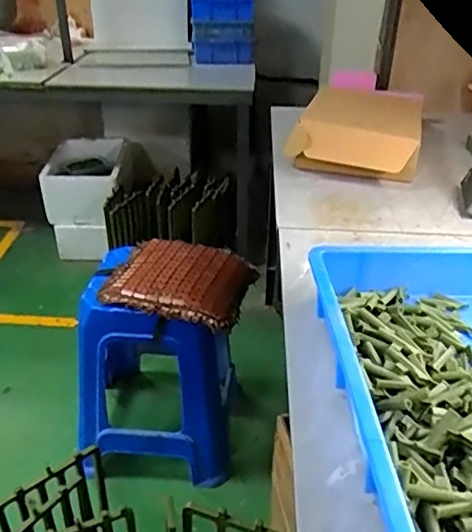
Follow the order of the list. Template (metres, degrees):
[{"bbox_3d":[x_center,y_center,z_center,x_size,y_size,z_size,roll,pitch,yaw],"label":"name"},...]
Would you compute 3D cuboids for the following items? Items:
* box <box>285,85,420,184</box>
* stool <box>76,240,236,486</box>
[{"bbox_3d":[0.287,-0.314,1.293,0.257,0.108,0.376,10,32,14],"label":"box"},{"bbox_3d":[-0.178,0.247,1.373,0.334,0.473,0.314,3,31,3],"label":"stool"}]

